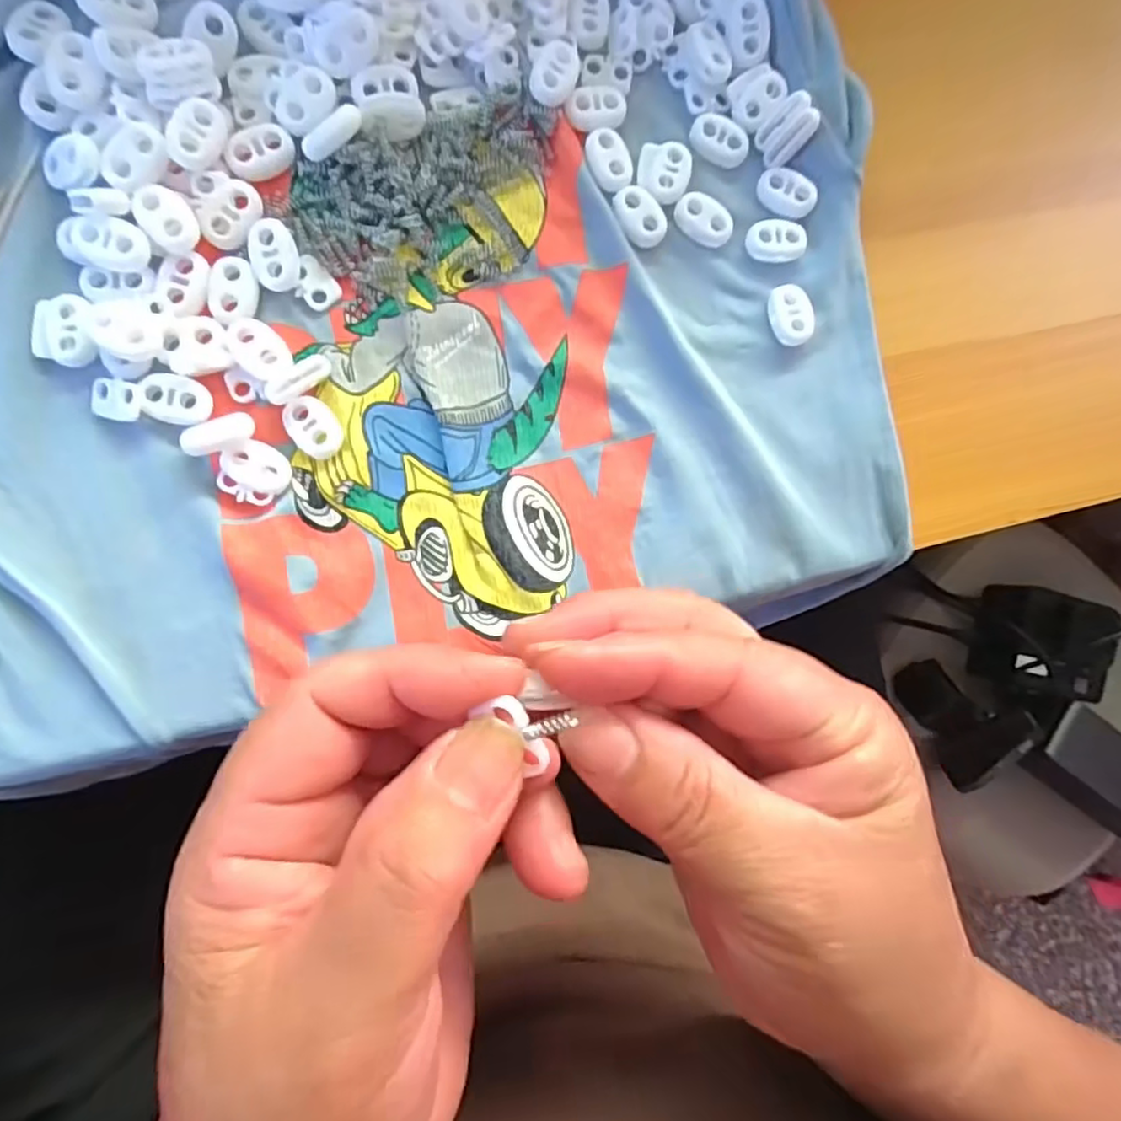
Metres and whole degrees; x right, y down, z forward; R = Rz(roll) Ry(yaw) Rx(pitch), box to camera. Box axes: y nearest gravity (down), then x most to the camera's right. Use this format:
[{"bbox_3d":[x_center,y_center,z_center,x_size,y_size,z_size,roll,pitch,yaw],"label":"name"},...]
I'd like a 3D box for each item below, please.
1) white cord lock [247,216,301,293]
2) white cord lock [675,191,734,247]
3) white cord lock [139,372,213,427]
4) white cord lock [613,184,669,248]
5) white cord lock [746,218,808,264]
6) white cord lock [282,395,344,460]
[{"bbox_3d":[-0.093,-0.099,0.217,0.015,0.008,0.023,-13,89,-9],"label":"white cord lock"},{"bbox_3d":[0.053,-0.124,0.242,0.023,0.006,0.014,37,82,-6],"label":"white cord lock"},{"bbox_3d":[-0.123,-0.051,0.212,0.020,0.004,0.016,19,85,-8],"label":"white cord lock"},{"bbox_3d":[0.029,-0.123,0.238,0.022,0.004,0.015,42,82,-5],"label":"white cord lock"},{"bbox_3d":[0.081,-0.118,0.244,0.022,0.004,0.016,-10,89,-9],"label":"white cord lock"},{"bbox_3d":[-0.081,-0.044,0.217,0.016,0.004,0.022,-30,92,-9],"label":"white cord lock"}]

